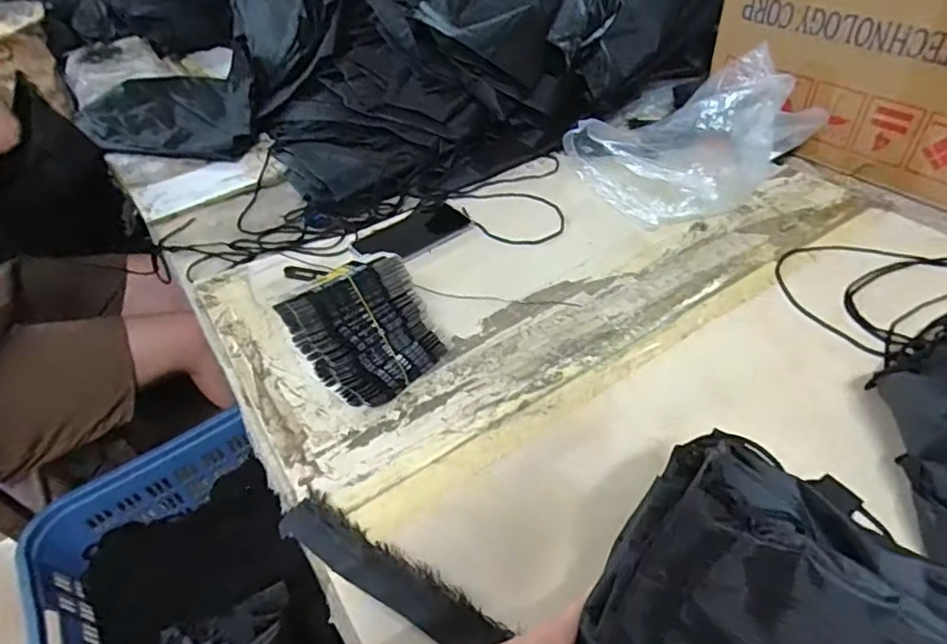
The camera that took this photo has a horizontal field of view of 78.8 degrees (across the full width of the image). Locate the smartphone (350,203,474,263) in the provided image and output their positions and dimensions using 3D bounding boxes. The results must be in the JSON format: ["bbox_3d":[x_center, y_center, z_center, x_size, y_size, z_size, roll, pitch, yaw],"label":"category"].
[{"bbox_3d":[-0.079,-0.115,0.755,0.147,0.009,0.089,-37,52,-28],"label":"smartphone"}]

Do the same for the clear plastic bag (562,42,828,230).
[{"bbox_3d":[0.298,-0.266,0.804,0.281,0.115,0.234,-23,47,-17],"label":"clear plastic bag"}]

